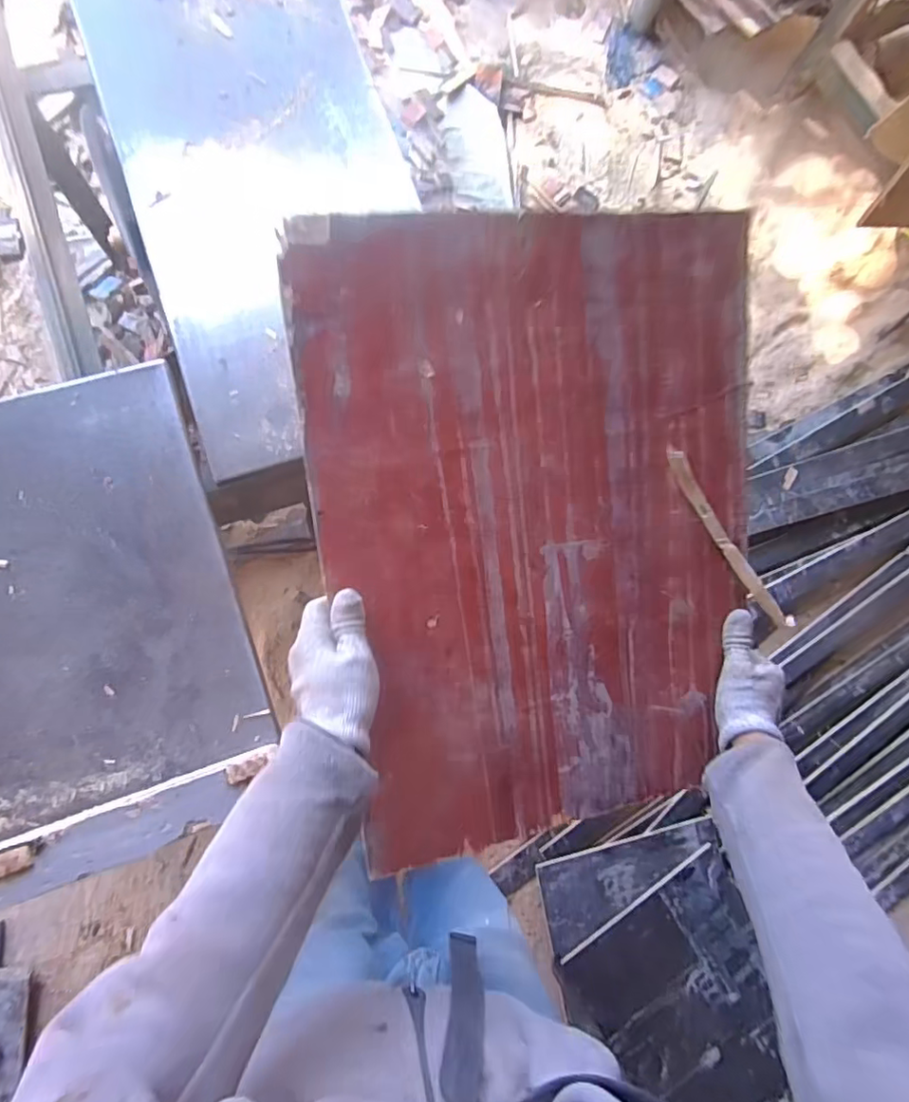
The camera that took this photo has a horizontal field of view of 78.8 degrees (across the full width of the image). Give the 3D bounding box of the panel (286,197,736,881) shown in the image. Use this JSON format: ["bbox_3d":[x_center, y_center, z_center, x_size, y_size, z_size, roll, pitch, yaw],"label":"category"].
[{"bbox_3d":[0.101,-0.001,0.544,0.432,0.012,0.589,-9,102,-14],"label":"panel"}]

